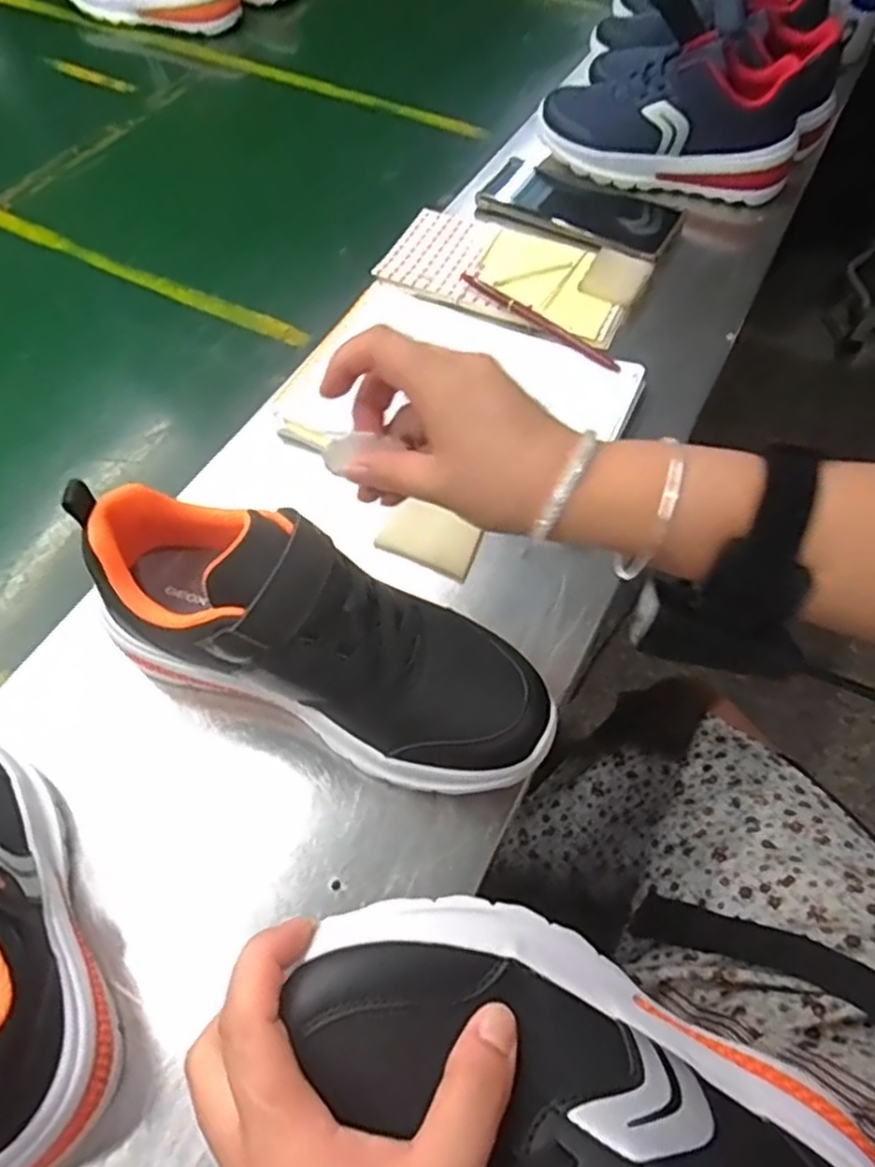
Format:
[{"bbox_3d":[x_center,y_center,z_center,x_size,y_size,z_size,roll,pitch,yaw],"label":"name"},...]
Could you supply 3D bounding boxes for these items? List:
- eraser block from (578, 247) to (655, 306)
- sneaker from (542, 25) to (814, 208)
[{"bbox_3d":[0.136,-0.233,0.553,0.044,0.010,0.055,23,61,11],"label":"eraser block"},{"bbox_3d":[0.198,-0.393,0.617,0.217,0.089,0.079,22,61,10],"label":"sneaker"}]

